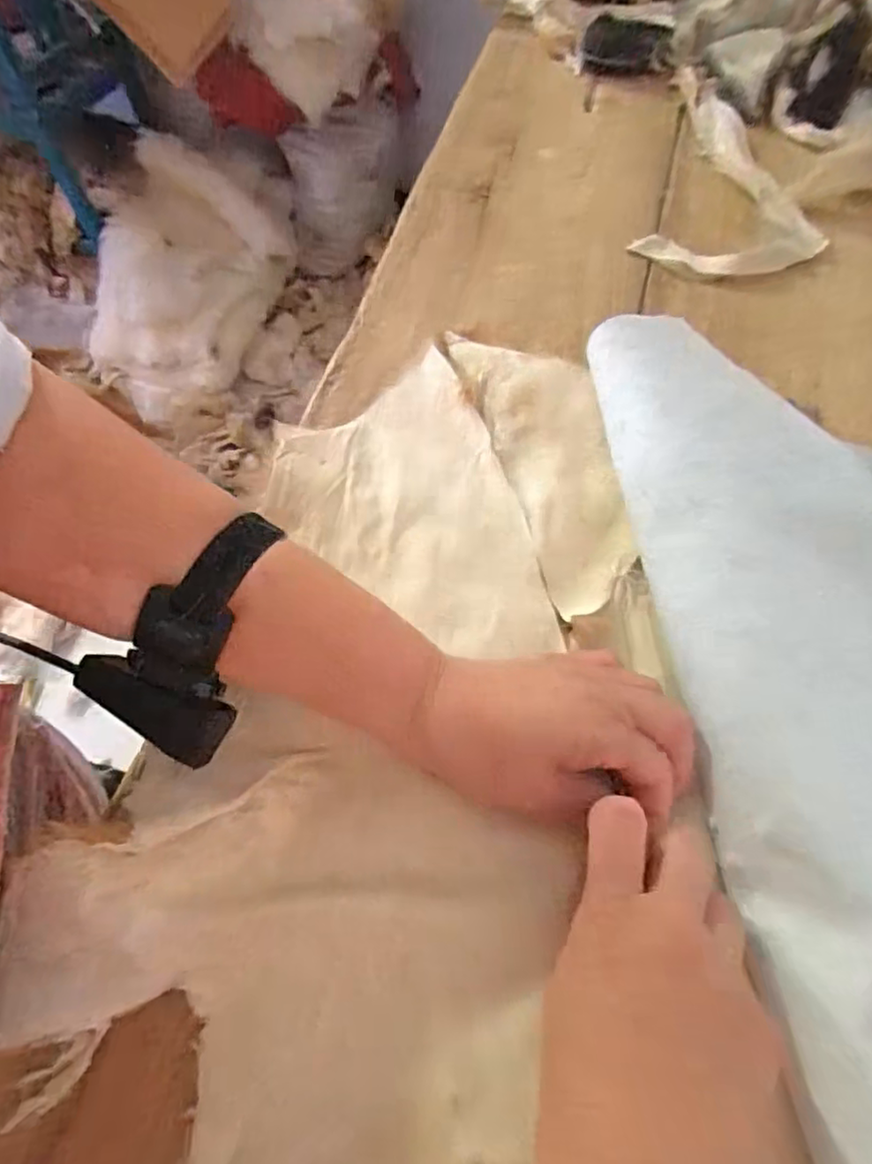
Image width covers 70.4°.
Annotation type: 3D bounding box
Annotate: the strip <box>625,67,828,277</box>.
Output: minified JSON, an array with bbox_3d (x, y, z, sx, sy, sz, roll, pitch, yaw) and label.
[{"bbox_3d":[0.262,-0.359,0.543,0.146,0.016,0.254,13,65,4],"label":"strip"}]

